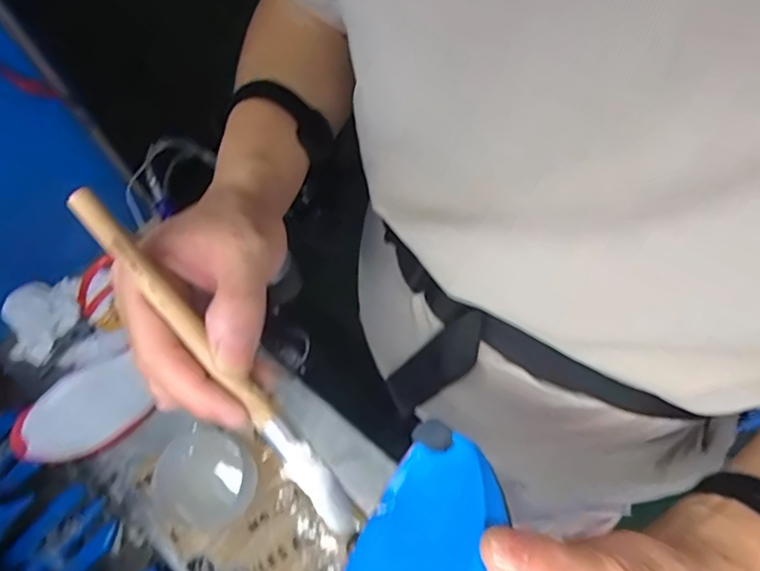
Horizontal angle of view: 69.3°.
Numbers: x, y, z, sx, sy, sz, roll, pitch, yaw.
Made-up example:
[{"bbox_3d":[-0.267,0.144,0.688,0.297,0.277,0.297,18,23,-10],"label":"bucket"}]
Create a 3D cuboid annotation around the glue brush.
[{"bbox_3d":[-0.067,0.036,0.234,0.015,0.010,0.184,-40,97,-18],"label":"glue brush"}]

